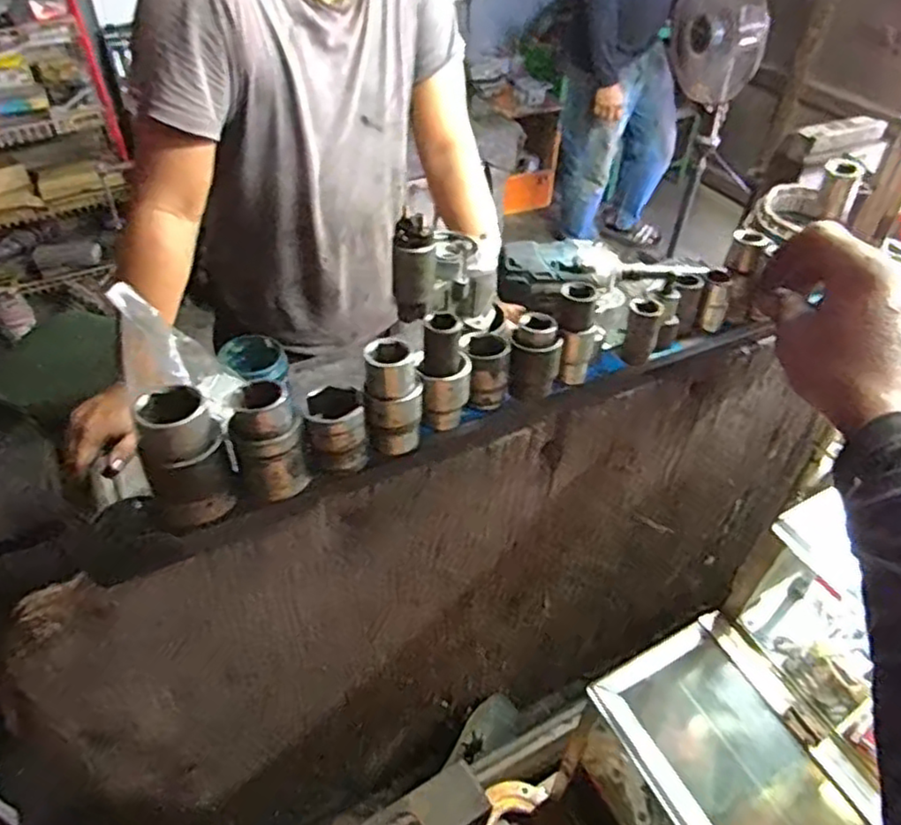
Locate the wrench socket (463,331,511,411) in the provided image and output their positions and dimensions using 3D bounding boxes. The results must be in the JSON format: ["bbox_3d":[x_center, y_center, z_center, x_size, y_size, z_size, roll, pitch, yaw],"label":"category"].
[{"bbox_3d":[0.021,-0.024,0.386,0.025,0.035,0.033,2,45,-1],"label":"wrench socket"}]

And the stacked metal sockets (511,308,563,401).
[{"bbox_3d":[0.049,-0.031,0.391,0.027,0.047,0.028,9,45,6],"label":"stacked metal sockets"}]

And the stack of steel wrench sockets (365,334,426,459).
[{"bbox_3d":[-0.030,-0.007,0.355,0.028,0.059,0.030,-5,46,-8],"label":"stack of steel wrench sockets"}]

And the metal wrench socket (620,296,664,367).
[{"bbox_3d":[0.117,-0.049,0.415,0.019,0.038,0.019,17,46,13],"label":"metal wrench socket"}]

